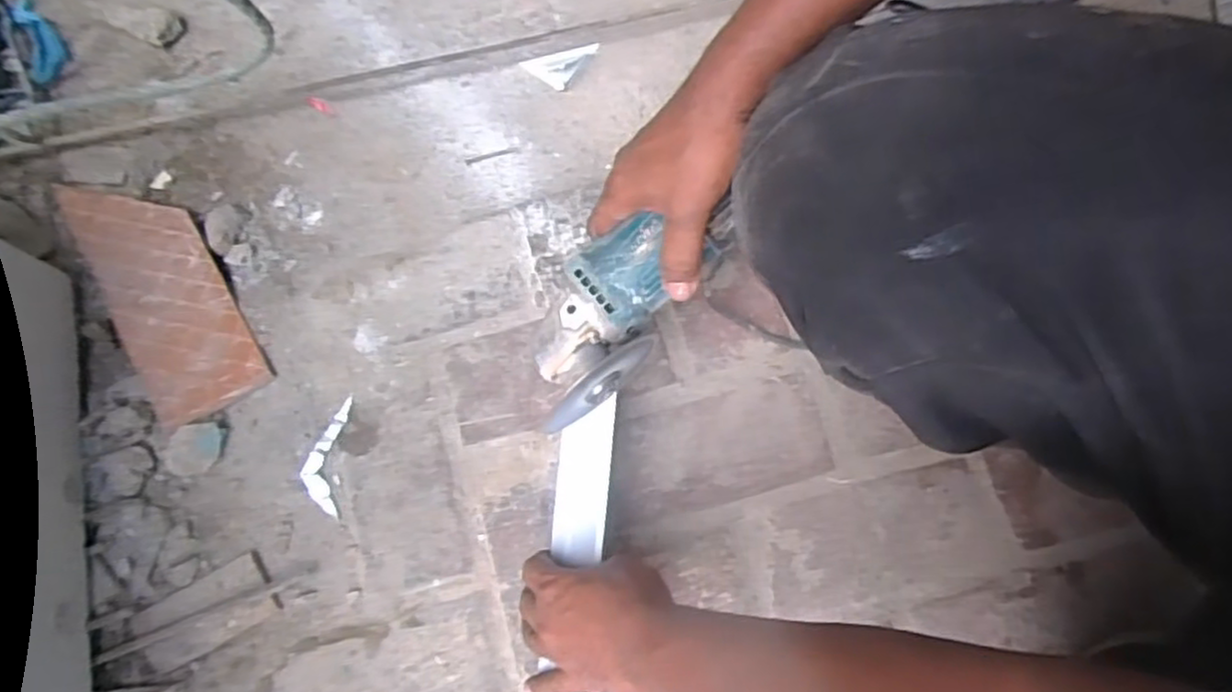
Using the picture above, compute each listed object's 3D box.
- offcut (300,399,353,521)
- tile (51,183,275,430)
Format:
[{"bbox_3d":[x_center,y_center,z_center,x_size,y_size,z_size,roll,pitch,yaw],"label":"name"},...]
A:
[{"bbox_3d":[-0.255,0.096,0.638,0.032,0.008,0.100,1,76,2],"label":"offcut"},{"bbox_3d":[-0.427,-0.060,0.678,0.101,0.012,0.274,-34,78,-6],"label":"tile"}]

